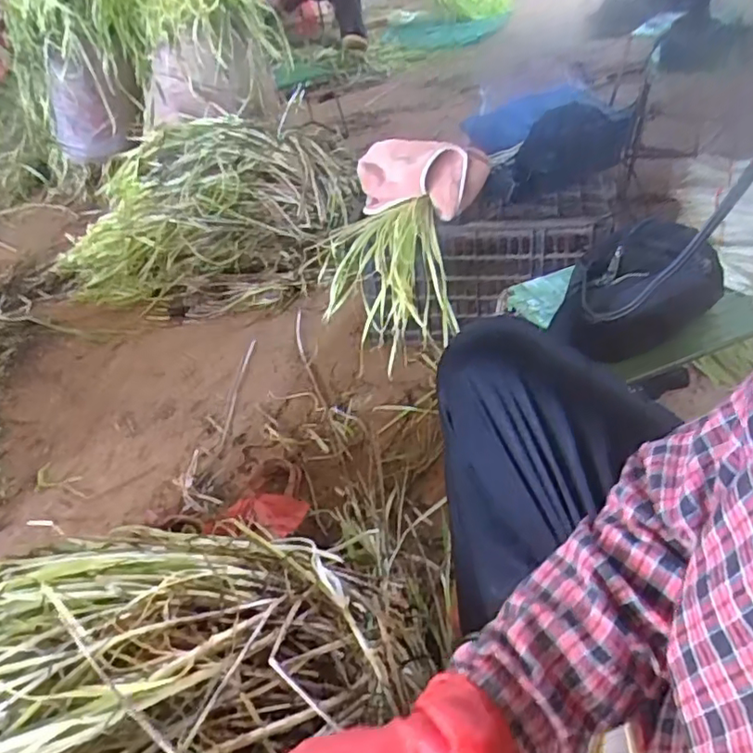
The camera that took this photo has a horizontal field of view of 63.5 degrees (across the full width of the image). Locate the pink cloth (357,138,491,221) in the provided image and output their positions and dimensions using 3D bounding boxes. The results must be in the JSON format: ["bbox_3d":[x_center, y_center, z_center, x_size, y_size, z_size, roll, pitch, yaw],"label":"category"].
[{"bbox_3d":[0.071,-0.373,1.134,0.260,0.107,0.110,4,42,17],"label":"pink cloth"}]

